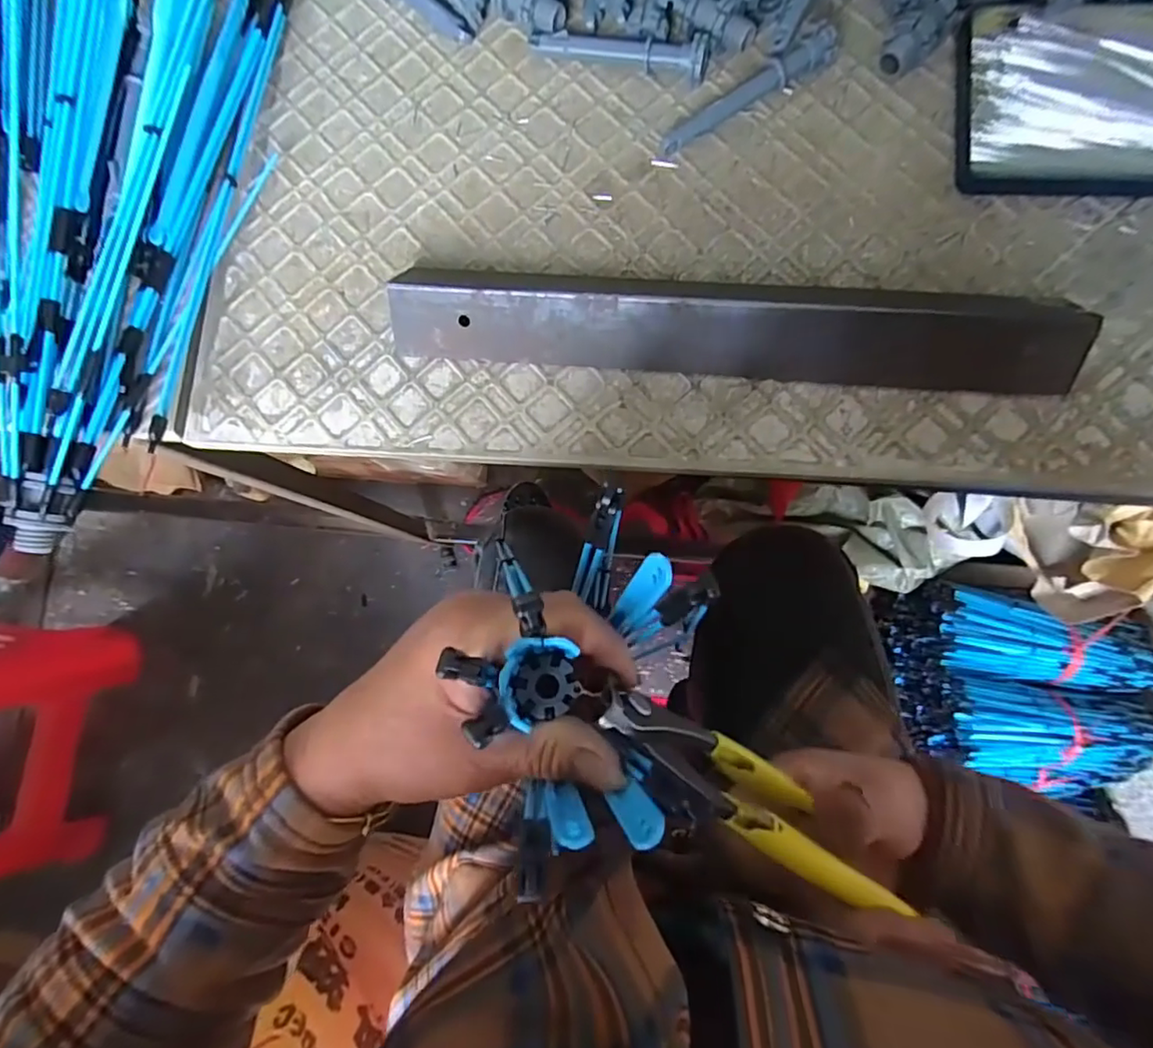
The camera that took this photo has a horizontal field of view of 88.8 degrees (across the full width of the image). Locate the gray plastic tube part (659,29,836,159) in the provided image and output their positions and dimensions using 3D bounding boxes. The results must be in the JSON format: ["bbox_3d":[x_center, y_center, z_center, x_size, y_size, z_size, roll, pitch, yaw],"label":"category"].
[{"bbox_3d":[0.086,-0.219,0.296,0.096,0.020,0.012,-28,81,0],"label":"gray plastic tube part"}]

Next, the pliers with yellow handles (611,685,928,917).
[{"bbox_3d":[0.068,0.105,0.228,0.142,0.041,0.021,37,88,-14],"label":"pliers with yellow handles"}]

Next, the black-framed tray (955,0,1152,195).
[{"bbox_3d":[0.257,-0.211,0.281,0.131,0.017,0.102,6,85,5],"label":"black-framed tray"}]

